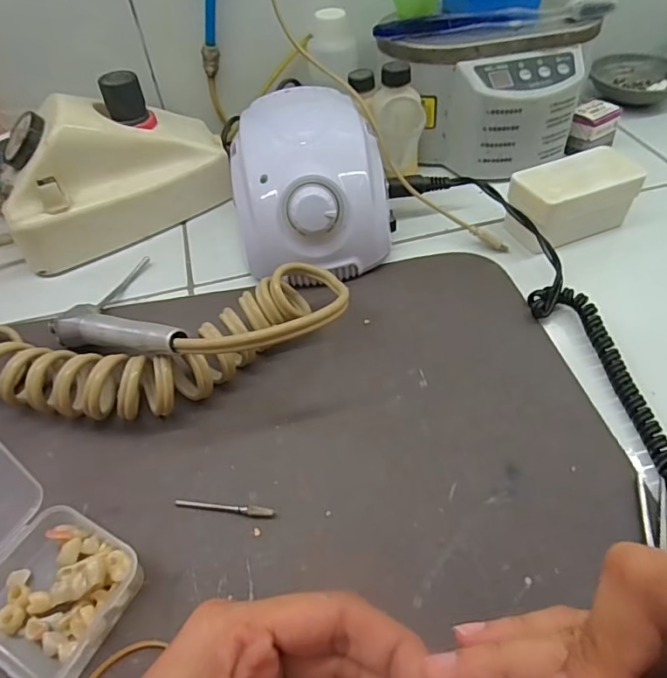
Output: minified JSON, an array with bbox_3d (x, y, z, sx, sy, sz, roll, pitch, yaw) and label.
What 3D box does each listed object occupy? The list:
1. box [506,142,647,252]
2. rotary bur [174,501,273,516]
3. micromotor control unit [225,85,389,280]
[{"bbox_3d":[0.166,-0.097,0.355,0.083,0.041,0.046,-19,51,-14],"label":"box"},{"bbox_3d":[-0.052,0.080,0.240,0.047,0.004,0.004,3,49,6],"label":"rotary bur"},{"bbox_3d":[-0.015,-0.107,0.351,0.103,0.075,0.140,-7,49,-3],"label":"micromotor control unit"}]

